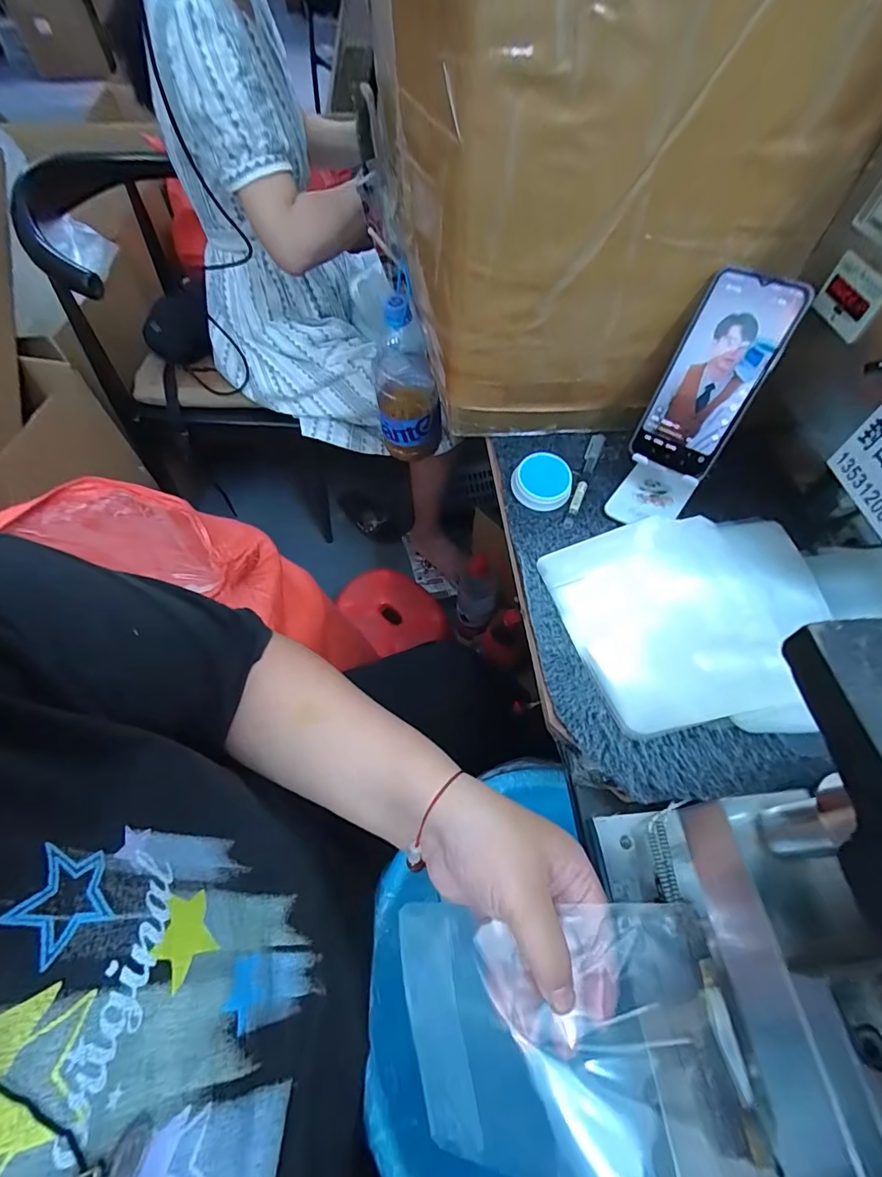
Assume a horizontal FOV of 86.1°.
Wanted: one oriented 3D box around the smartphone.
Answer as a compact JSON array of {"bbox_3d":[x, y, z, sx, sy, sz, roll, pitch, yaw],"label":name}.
[{"bbox_3d":[0.241,-0.185,0.421,0.075,0.161,0.010,33,38,18],"label":"smartphone"}]

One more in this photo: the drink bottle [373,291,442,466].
[{"bbox_3d":[-0.053,-0.315,0.715,0.093,0.232,0.101,-9,59,-6],"label":"drink bottle"}]

